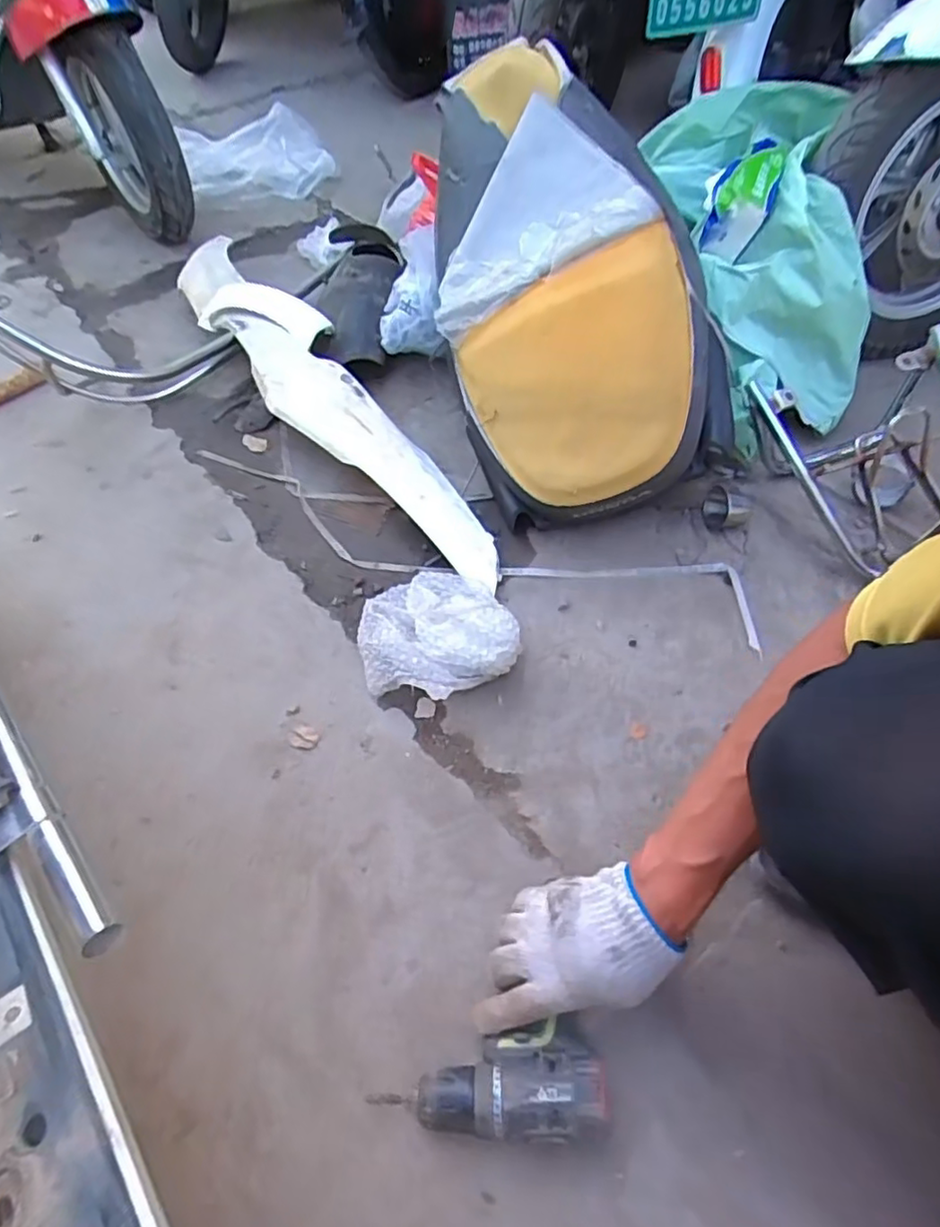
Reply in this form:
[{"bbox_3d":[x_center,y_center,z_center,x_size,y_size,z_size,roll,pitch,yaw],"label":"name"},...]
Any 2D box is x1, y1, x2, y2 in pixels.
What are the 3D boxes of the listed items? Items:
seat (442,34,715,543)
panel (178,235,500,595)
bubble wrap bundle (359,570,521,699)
[{"bbox_3d":[0.117,-0.446,0.832,0.320,0.152,0.644,-14,82,14],"label":"seat"},{"bbox_3d":[-0.245,-0.353,0.971,0.154,0.122,0.865,-30,58,-19],"label":"panel"},{"bbox_3d":[-0.045,0.022,0.732,0.167,0.077,0.160,-19,55,-11],"label":"bubble wrap bundle"}]

